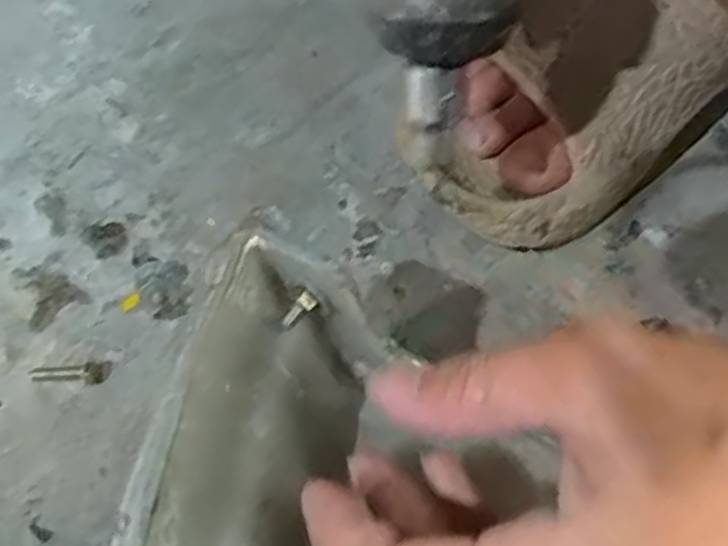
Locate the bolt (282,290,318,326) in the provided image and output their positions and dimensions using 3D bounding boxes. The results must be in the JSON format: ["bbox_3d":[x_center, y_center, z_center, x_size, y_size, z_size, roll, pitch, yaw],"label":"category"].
[{"bbox_3d":[-0.022,0.012,0.259,0.006,0.004,0.014,41,81,21],"label":"bolt"}]

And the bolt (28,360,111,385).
[{"bbox_3d":[-0.130,0.044,0.333,0.034,0.008,0.010,-8,60,-5],"label":"bolt"}]

